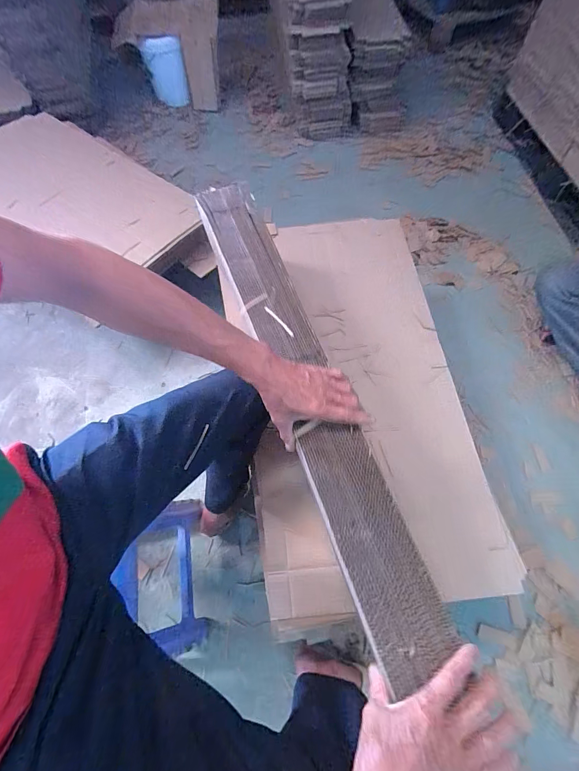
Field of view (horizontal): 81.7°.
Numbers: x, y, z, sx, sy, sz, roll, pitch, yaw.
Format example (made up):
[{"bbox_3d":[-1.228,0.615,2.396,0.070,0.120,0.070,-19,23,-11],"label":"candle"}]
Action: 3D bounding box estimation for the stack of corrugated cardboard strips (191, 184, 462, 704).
[{"bbox_3d":[0.001,-0.051,0.540,0.099,0.023,0.838,-18,65,-7],"label":"stack of corrugated cardboard strips"}]

